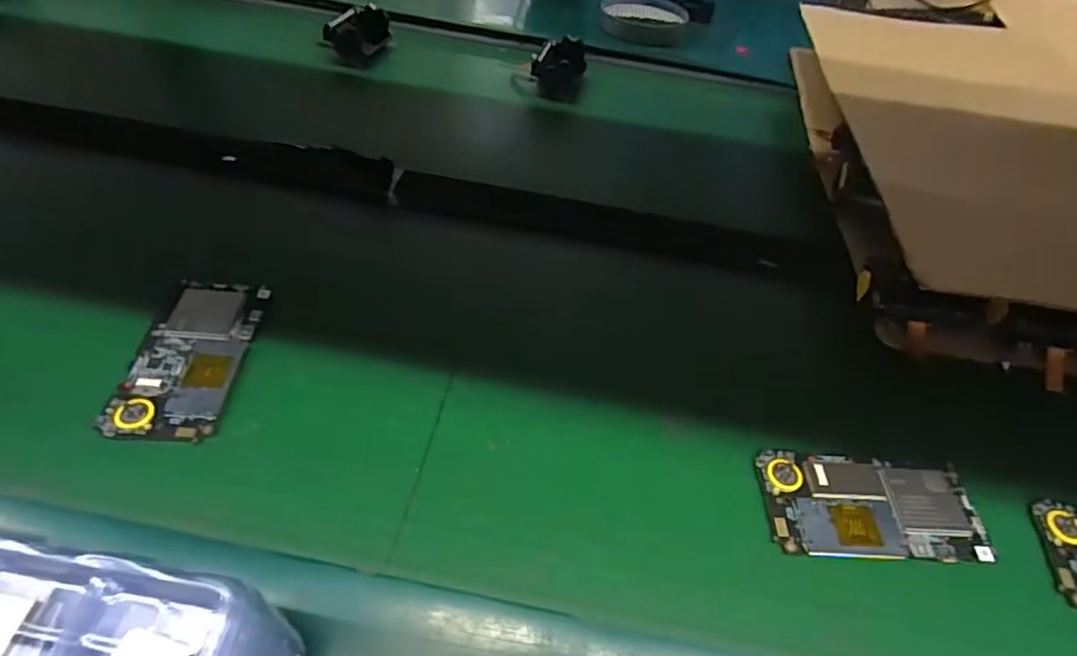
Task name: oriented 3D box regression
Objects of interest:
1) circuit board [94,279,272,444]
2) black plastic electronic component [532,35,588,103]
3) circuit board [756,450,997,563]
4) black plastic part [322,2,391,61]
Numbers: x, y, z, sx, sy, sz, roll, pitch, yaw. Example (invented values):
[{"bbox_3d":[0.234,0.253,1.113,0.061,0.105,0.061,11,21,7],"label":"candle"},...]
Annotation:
[{"bbox_3d":[-0.220,0.015,0.391,0.064,0.011,0.125,3,45,1],"label":"circuit board"},{"bbox_3d":[0.023,-0.288,0.688,0.057,0.042,0.072,7,45,4],"label":"black plastic electronic component"},{"bbox_3d":[0.195,0.103,0.359,0.124,0.004,0.062,3,45,0],"label":"circuit board"},{"bbox_3d":[-0.198,-0.334,0.692,0.052,0.035,0.079,17,47,14],"label":"black plastic part"}]

